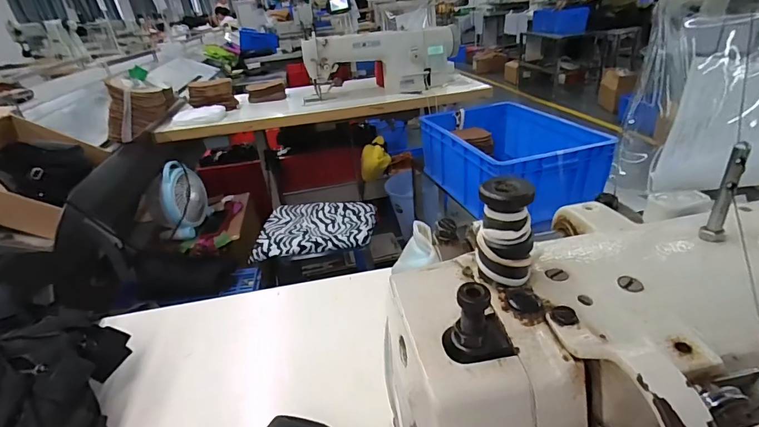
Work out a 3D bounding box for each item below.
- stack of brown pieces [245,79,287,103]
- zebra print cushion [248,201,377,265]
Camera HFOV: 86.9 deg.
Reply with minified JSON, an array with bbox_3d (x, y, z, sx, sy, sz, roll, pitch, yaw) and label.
[{"bbox_3d":[-0.481,-0.519,1.705,0.160,0.073,0.053,-10,29,-8],"label":"stack of brown pieces"},{"bbox_3d":[-0.196,0.037,1.277,0.353,0.034,0.294,-3,29,5],"label":"zebra print cushion"}]

